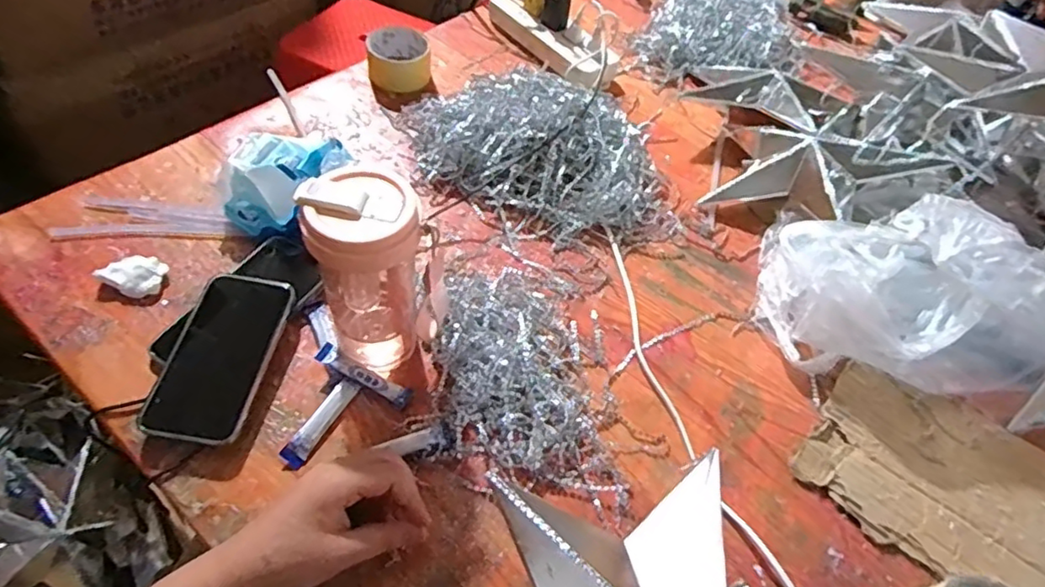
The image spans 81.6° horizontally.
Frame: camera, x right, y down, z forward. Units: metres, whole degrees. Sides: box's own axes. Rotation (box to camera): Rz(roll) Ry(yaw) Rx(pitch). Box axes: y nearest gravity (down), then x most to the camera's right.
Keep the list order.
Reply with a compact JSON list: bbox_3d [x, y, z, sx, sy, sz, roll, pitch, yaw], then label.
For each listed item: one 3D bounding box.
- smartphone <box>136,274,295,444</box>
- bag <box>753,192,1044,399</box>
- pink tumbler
[{"bbox_3d":[-0.254,0.049,0.514,0.078,0.013,0.153,11,60,0],"label":"smartphone"},{"bbox_3d":[0.374,-0.002,0.570,0.264,0.136,0.164,15,52,5],"label":"bag"},{"bbox_3d":[-0.124,-0.012,0.487,0.080,0.171,0.072,-10,54,-15],"label":"pink tumbler"}]

